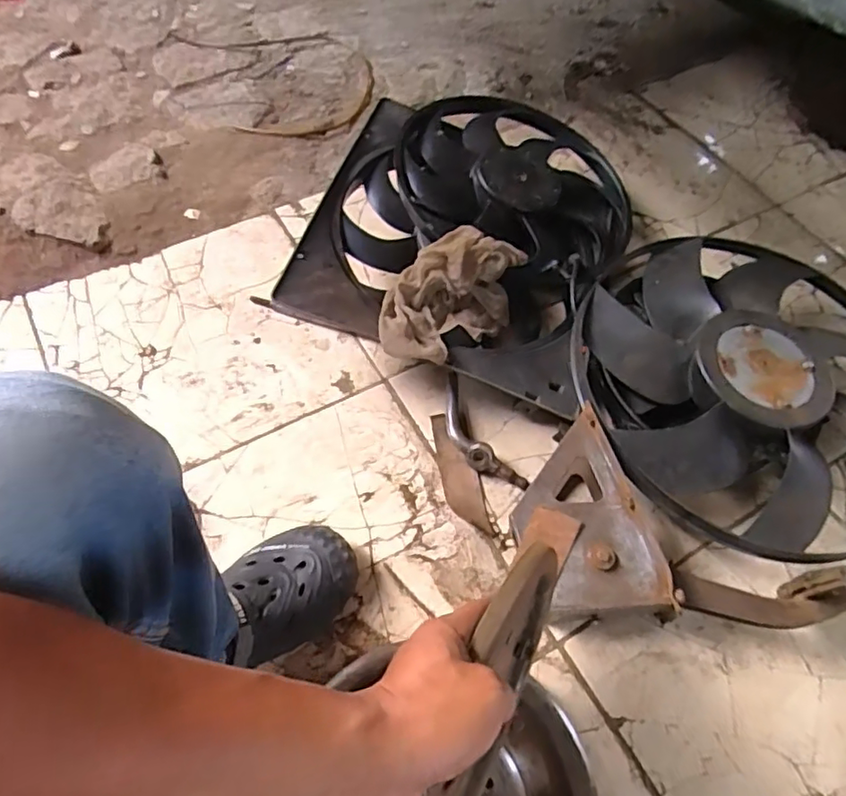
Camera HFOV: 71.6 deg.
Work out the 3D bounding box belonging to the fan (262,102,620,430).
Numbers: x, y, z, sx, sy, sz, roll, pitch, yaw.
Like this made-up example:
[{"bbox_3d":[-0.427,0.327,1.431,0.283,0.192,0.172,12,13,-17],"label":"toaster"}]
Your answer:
[{"bbox_3d":[0.084,-0.277,0.898,0.443,0.138,0.576,20,60,10],"label":"fan"}]

